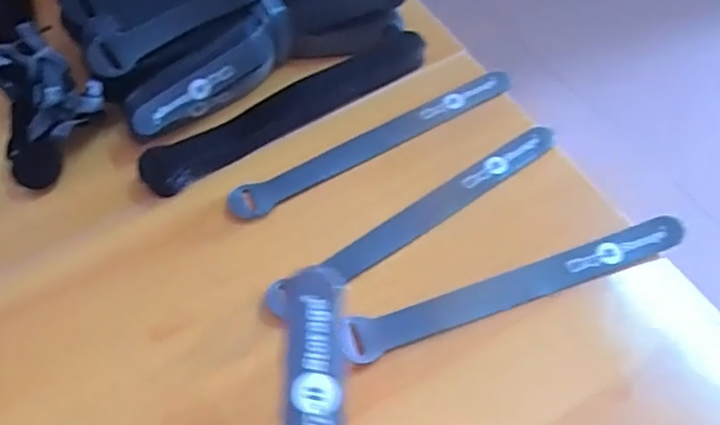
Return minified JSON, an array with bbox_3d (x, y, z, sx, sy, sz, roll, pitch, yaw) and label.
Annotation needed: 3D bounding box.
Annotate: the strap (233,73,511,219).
[{"bbox_3d":[0.010,-0.044,0.378,0.194,0.007,0.025,-26,61,-11],"label":"strap"}]

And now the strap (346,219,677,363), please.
[{"bbox_3d":[0.083,0.038,0.316,0.190,0.009,0.021,-19,60,-7],"label":"strap"}]

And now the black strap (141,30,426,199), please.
[{"bbox_3d":[-0.046,-0.070,0.385,0.198,0.010,0.035,-32,62,-14],"label":"black strap"}]

